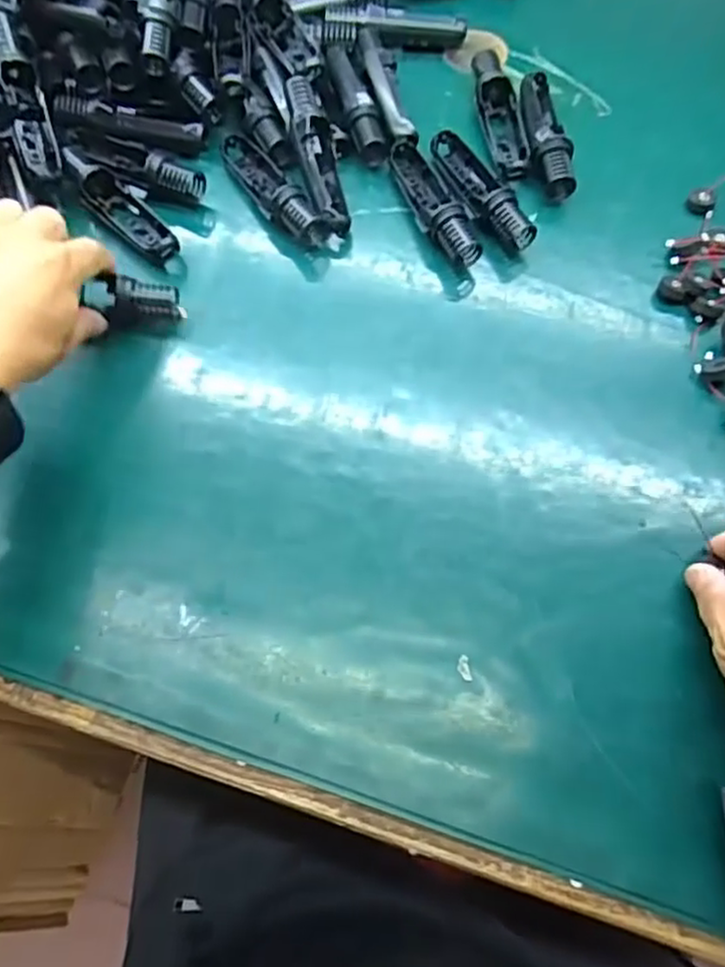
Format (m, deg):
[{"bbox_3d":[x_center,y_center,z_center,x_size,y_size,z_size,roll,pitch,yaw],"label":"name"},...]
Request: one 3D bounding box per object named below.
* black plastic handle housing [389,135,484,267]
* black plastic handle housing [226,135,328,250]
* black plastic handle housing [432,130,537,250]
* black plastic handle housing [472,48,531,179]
[{"bbox_3d":[0.056,-0.217,0.513,0.041,0.033,0.121,-20,69,-8],"label":"black plastic handle housing"},{"bbox_3d":[-0.072,-0.228,0.521,0.032,0.033,0.119,-36,72,-14],"label":"black plastic handle housing"},{"bbox_3d":[0.088,-0.228,0.514,0.033,0.025,0.122,-24,69,-10],"label":"black plastic handle housing"},{"bbox_3d":[0.111,-0.300,0.543,0.031,0.026,0.122,-11,68,-5],"label":"black plastic handle housing"}]

